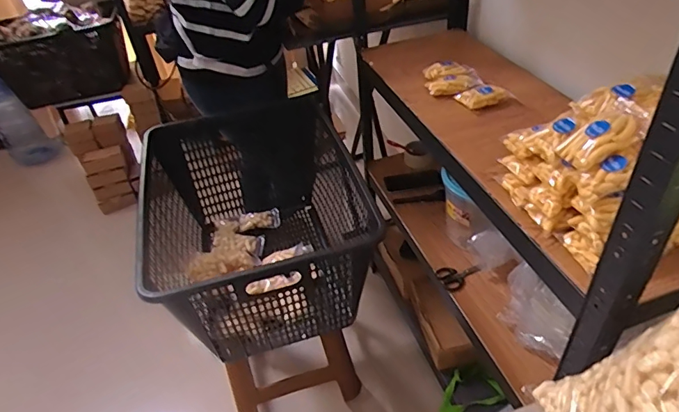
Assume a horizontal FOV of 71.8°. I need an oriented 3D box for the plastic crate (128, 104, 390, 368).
[{"bbox_3d":[-0.165,0.031,1.085,0.456,0.317,0.613,-15,41,-9],"label":"plastic crate"}]

